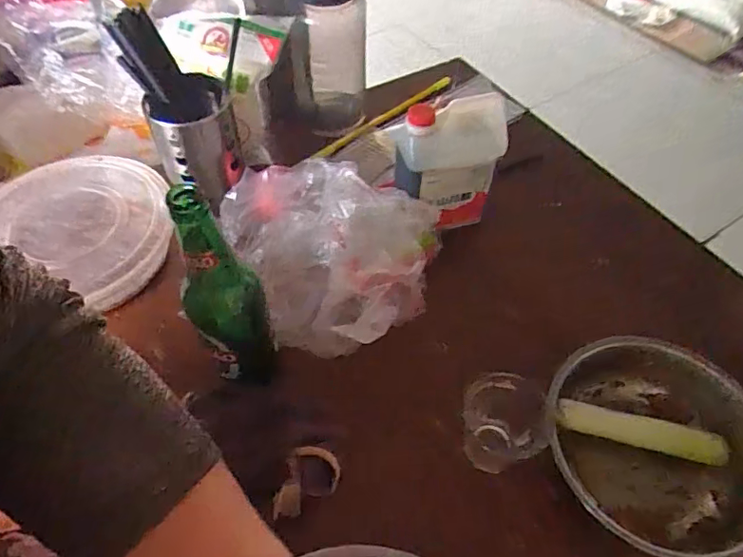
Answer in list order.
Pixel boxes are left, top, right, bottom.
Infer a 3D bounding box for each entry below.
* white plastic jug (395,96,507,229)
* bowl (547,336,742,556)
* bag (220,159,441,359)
[{"bbox_3d":[0.090,-0.157,0.585,0.120,0.071,0.046,-7,54,-6],"label":"white plastic jug"},{"bbox_3d":[0.259,0.161,0.497,0.183,0.073,0.195,1,54,-1],"label":"bowl"},{"bbox_3d":[-0.050,-0.027,0.586,0.226,0.122,0.178,14,55,8],"label":"bag"}]

